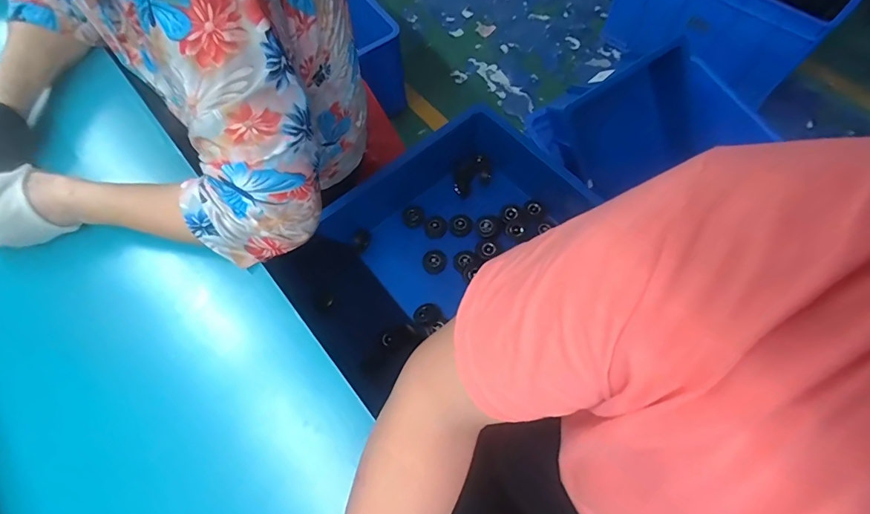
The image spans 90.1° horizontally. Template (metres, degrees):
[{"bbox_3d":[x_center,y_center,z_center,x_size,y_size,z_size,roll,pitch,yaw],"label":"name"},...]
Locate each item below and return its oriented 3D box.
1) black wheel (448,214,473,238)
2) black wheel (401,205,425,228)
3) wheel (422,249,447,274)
[{"bbox_3d":[0.044,-0.055,0.746,0.041,0.021,0.039,-1,65,2],"label":"black wheel"},{"bbox_3d":[-0.038,-0.071,0.763,0.040,0.016,0.035,-13,65,-3],"label":"black wheel"},{"bbox_3d":[-0.001,0.008,0.734,0.035,0.028,0.041,18,68,11],"label":"wheel"}]

